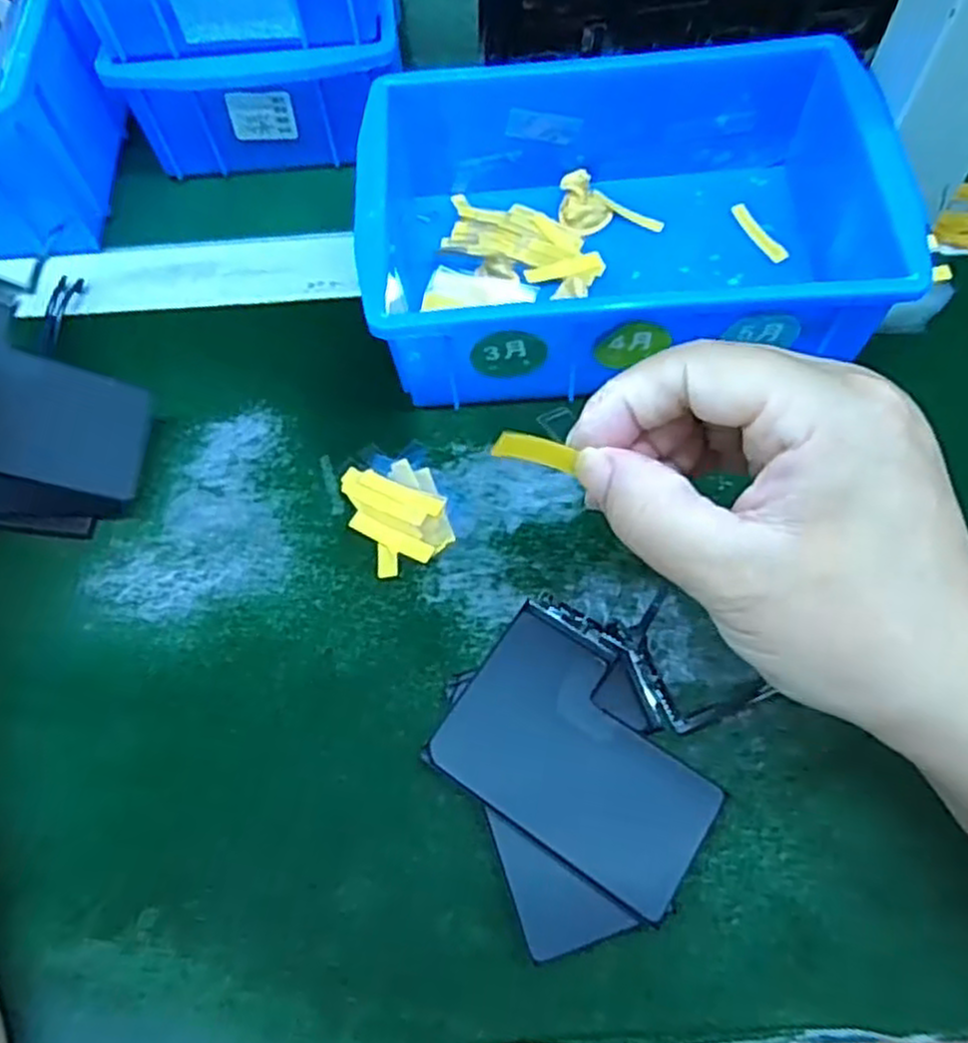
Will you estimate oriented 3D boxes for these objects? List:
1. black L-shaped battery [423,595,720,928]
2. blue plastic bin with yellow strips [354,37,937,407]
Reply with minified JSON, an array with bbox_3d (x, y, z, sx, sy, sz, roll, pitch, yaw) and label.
[{"bbox_3d":[0.034,0.074,0.249,0.087,0.004,0.065,31,70,16],"label":"black L-shaped battery"},{"bbox_3d":[0.053,-0.123,0.322,0.198,0.067,0.138,-4,63,0],"label":"blue plastic bin with yellow strips"}]

